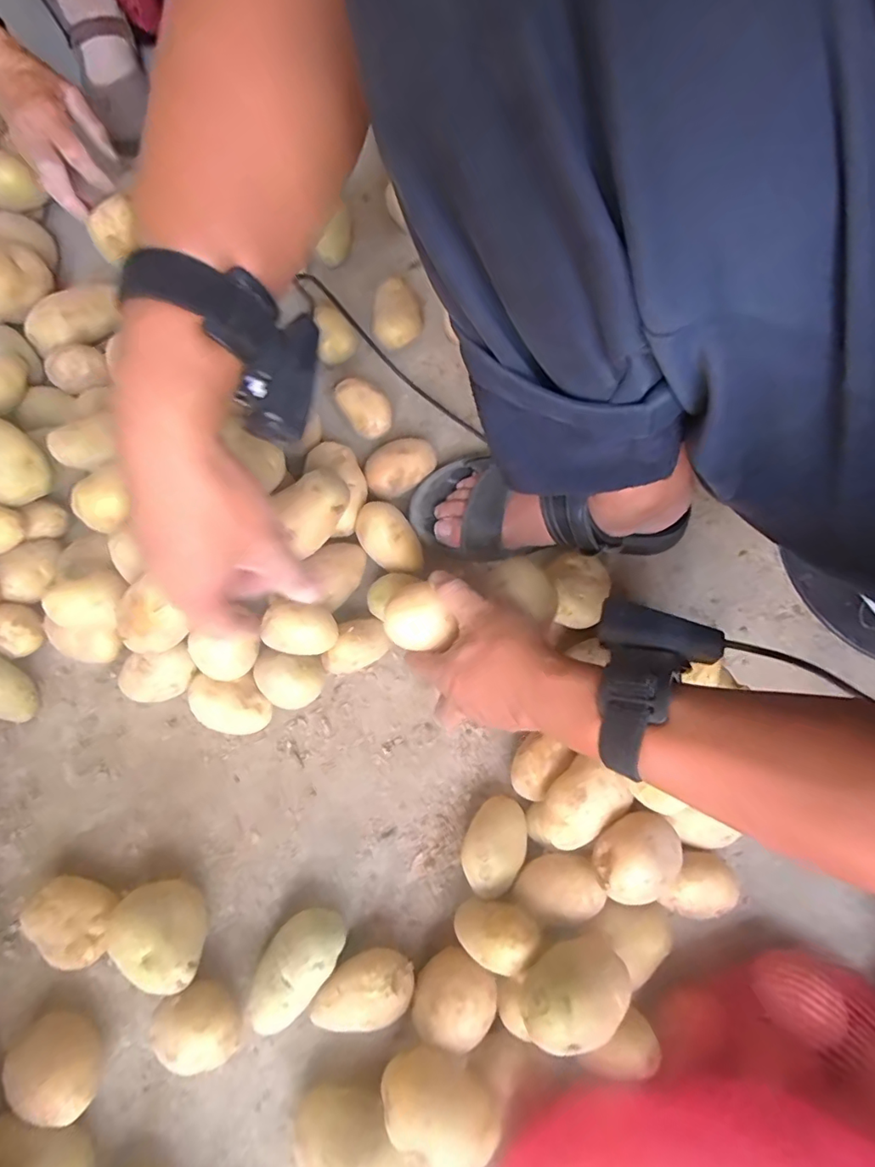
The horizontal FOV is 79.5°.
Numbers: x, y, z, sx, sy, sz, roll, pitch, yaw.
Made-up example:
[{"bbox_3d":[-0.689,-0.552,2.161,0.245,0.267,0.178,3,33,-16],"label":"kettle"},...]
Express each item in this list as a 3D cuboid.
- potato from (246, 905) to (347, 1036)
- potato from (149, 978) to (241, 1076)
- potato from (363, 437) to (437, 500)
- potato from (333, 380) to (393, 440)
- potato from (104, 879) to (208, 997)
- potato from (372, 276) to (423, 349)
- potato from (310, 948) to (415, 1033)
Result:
[{"bbox_3d":[-0.106,0.284,0.394,0.045,0.040,0.085,37,74,10],"label":"potato"},{"bbox_3d":[-0.168,0.314,0.379,0.057,0.044,0.048,36,73,10],"label":"potato"},{"bbox_3d":[-0.040,-0.115,0.535,0.076,0.044,0.050,-42,78,-15],"label":"potato"},{"bbox_3d":[-0.076,-0.177,0.552,0.043,0.046,0.065,-33,75,-13],"label":"potato"},{"bbox_3d":[-0.199,0.256,0.390,0.070,0.057,0.050,41,74,11],"label":"potato"},{"bbox_3d":[-0.045,-0.307,0.605,0.054,0.036,0.084,1,71,-2],"label":"potato"},{"bbox_3d":[-0.055,0.299,0.388,0.074,0.043,0.043,-16,72,-7],"label":"potato"}]

